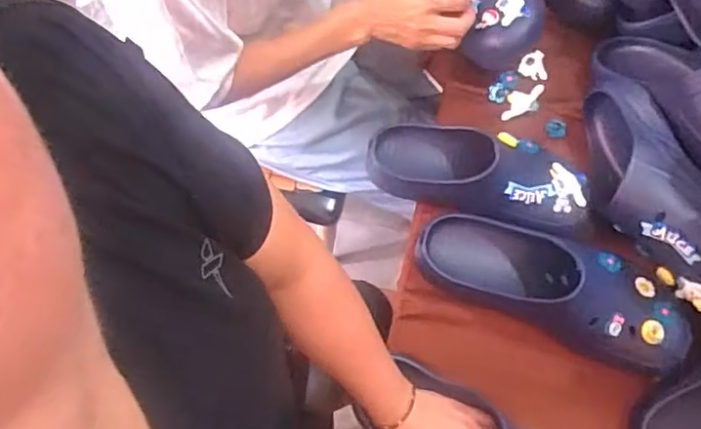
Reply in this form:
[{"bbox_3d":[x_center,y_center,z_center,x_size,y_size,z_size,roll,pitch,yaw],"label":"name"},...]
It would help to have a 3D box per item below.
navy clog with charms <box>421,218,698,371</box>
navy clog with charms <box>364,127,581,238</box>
[{"bbox_3d":[0.223,0.075,0.643,0.299,0.109,0.113,20,71,4],"label":"navy clog with charms"},{"bbox_3d":[0.152,-0.054,0.681,0.260,0.086,0.099,16,71,3],"label":"navy clog with charms"}]

